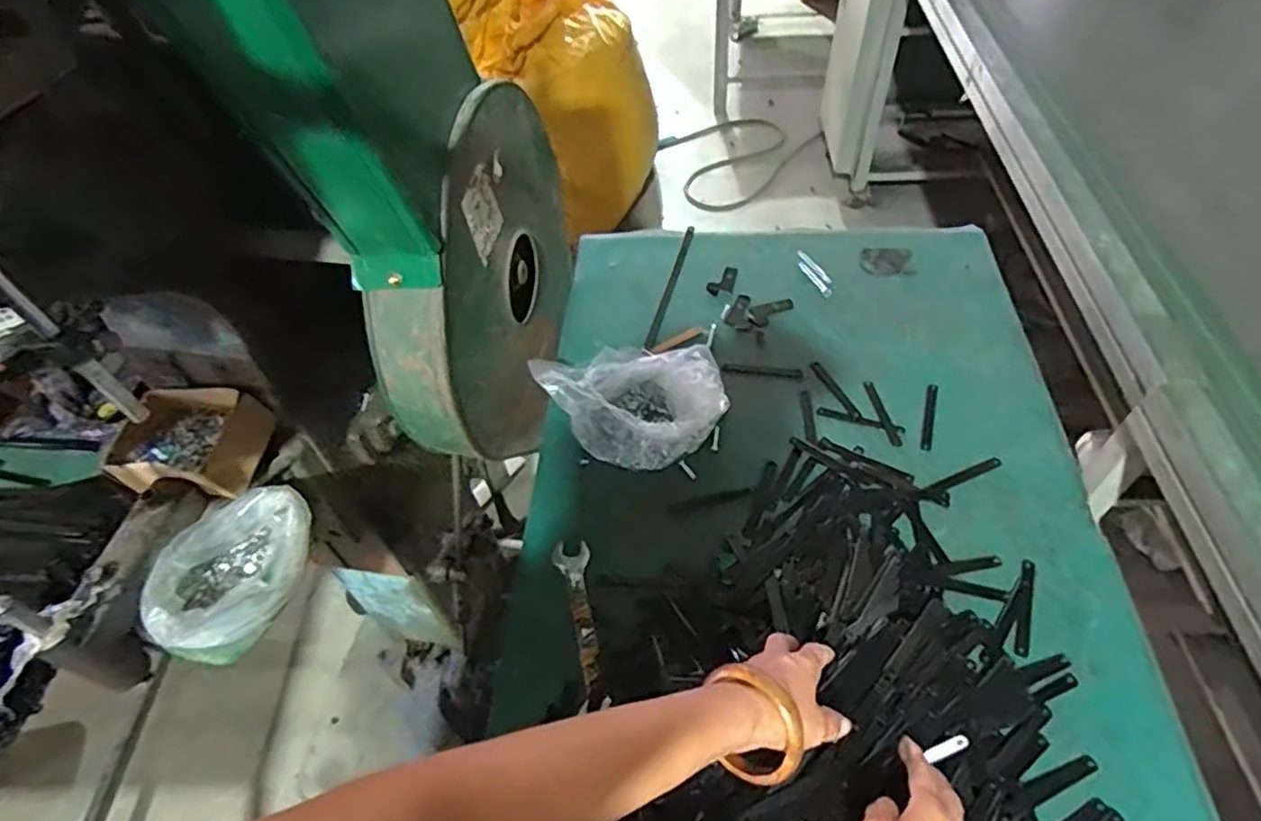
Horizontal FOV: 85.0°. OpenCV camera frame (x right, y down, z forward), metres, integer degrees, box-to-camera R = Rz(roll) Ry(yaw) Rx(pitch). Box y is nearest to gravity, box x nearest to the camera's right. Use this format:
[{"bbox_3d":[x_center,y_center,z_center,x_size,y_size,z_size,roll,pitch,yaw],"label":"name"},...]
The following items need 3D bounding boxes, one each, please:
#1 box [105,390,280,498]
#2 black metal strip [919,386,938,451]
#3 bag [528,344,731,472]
[{"bbox_3d":[-0.450,0.031,0.699,0.149,0.059,0.118,13,54,15],"label":"box"},{"bbox_3d":[0.355,0.008,0.818,0.012,0.010,0.096,13,52,16],"label":"black metal strip"},{"bbox_3d":[0.011,-0.015,0.830,0.179,0.076,0.173,-32,54,-20],"label":"bag"}]

